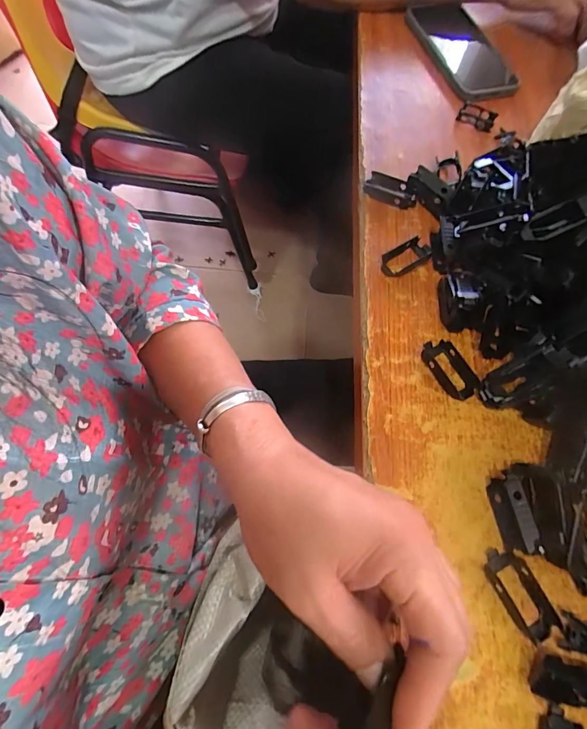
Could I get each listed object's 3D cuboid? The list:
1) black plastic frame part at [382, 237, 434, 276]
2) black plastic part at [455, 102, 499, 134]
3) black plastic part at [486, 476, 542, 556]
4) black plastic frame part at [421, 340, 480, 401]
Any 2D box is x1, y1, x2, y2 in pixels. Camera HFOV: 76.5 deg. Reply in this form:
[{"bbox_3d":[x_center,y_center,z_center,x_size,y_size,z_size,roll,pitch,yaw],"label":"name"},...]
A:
[{"bbox_3d":[0.101,-0.094,0.324,0.054,0.013,0.023,-26,69,-19],"label":"black plastic frame part"},{"bbox_3d":[0.202,-0.272,0.408,0.039,0.005,0.029,34,64,10],"label":"black plastic part"},{"bbox_3d":[0.142,0.097,0.240,0.012,0.024,0.045,-4,64,-10],"label":"black plastic part"},{"bbox_3d":[0.121,0.002,0.287,0.027,0.009,0.050,-29,70,-20],"label":"black plastic frame part"}]

